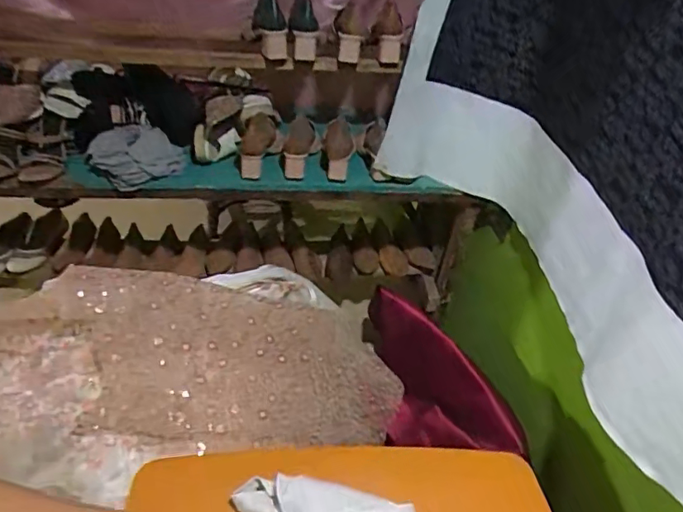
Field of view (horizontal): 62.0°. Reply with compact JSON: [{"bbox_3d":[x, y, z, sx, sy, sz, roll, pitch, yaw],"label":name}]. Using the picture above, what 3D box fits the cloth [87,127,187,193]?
[{"bbox_3d":[-0.466,-0.233,1.298,0.205,0.069,0.168,-12,42,-22],"label":"cloth"}]

